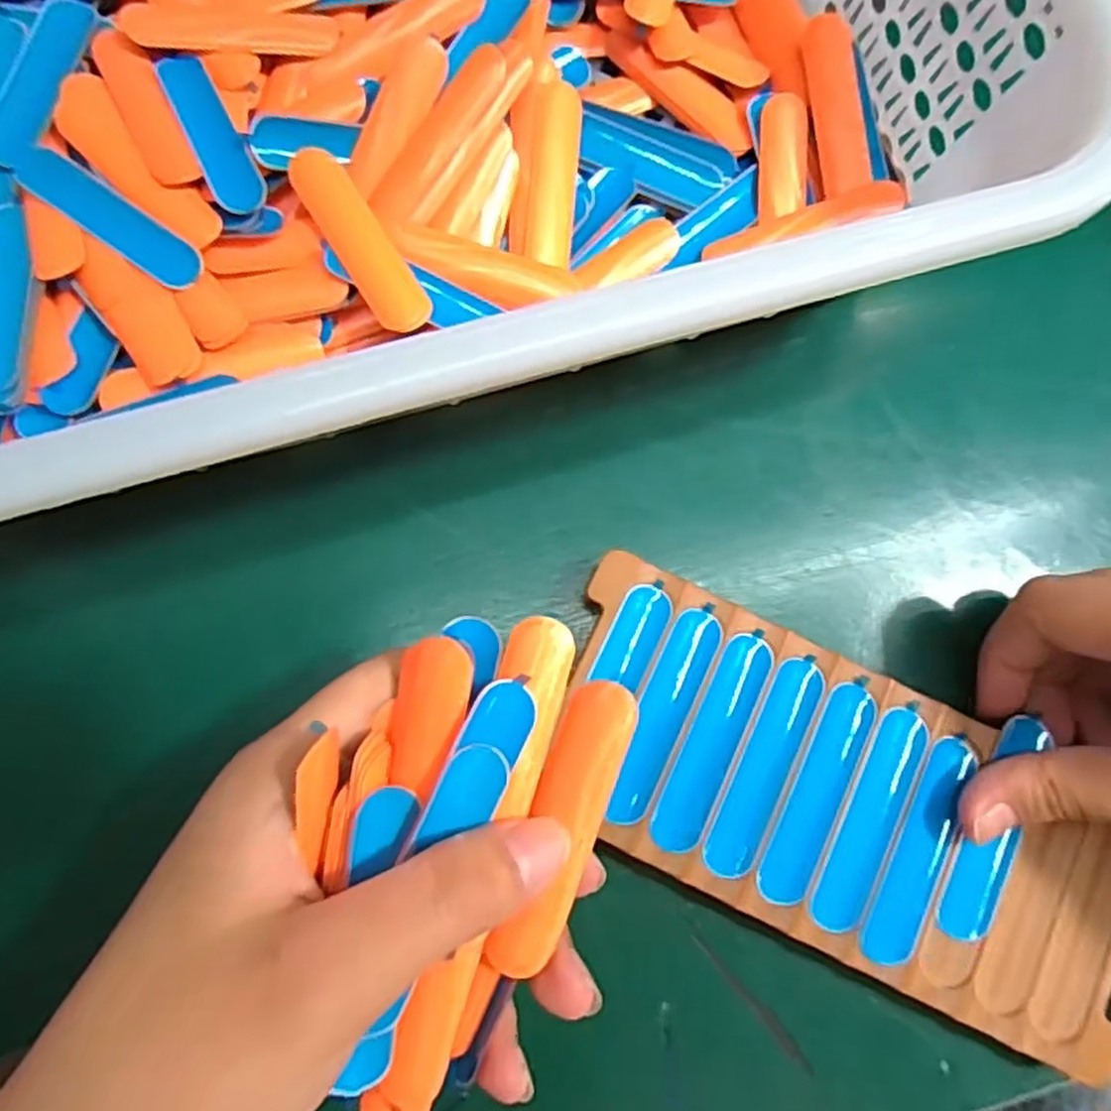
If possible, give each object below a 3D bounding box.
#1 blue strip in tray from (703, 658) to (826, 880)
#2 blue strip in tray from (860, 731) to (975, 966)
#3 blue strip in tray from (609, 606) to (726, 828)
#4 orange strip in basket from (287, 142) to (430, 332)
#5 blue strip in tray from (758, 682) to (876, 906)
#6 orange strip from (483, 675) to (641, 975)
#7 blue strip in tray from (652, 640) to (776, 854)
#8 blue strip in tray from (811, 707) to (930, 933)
[{"bbox_3d":[0.058,0.058,0.205,0.014,0.004,0.062,26,80,4],"label":"blue strip in tray"},{"bbox_3d":[0.101,0.080,0.203,0.015,0.004,0.062,26,80,4],"label":"blue strip in tray"},{"bbox_3d":[0.030,0.044,0.207,0.015,0.004,0.062,25,80,4],"label":"blue strip in tray"},{"bbox_3d":[-0.058,-0.093,0.220,0.016,0.007,0.064,-33,82,-6],"label":"orange strip in basket"},{"bbox_3d":[0.073,0.065,0.204,0.015,0.004,0.062,26,80,4],"label":"blue strip in tray"},{"bbox_3d":[0.001,0.058,0.161,0.016,0.004,0.063,18,83,19],"label":"orange strip"},{"bbox_3d":[0.044,0.051,0.206,0.014,0.004,0.062,26,80,4],"label":"blue strip in tray"},{"bbox_3d":[0.088,0.072,0.204,0.015,0.004,0.062,26,80,4],"label":"blue strip in tray"}]

